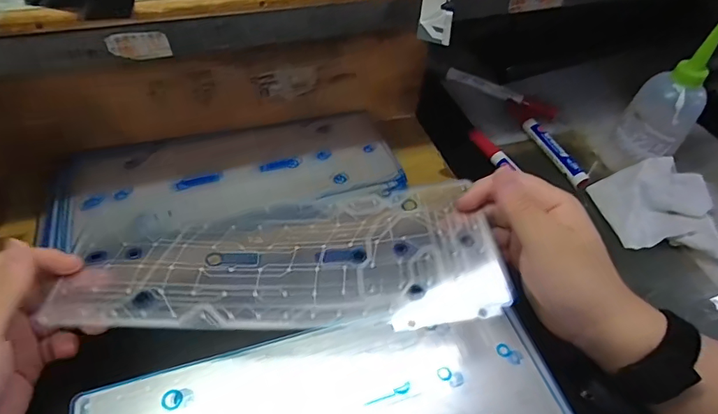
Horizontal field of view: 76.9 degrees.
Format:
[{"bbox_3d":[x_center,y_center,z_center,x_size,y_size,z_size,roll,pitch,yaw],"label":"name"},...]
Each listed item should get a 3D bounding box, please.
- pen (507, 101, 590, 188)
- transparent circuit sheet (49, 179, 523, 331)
[{"bbox_3d":[0.205,-0.075,0.502,0.016,0.014,0.140,-10,51,-13],"label":"pen"},{"bbox_3d":[-0.044,0.030,0.310,0.269,0.018,0.110,-1,47,-4],"label":"transparent circuit sheet"}]

